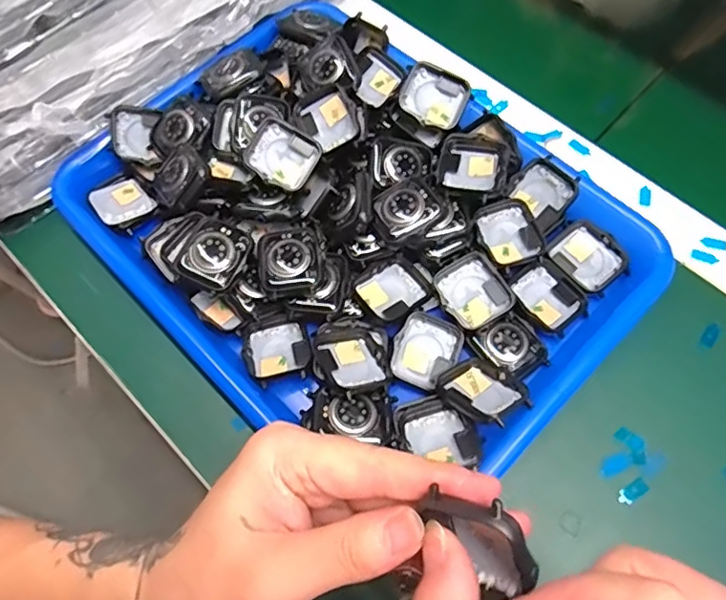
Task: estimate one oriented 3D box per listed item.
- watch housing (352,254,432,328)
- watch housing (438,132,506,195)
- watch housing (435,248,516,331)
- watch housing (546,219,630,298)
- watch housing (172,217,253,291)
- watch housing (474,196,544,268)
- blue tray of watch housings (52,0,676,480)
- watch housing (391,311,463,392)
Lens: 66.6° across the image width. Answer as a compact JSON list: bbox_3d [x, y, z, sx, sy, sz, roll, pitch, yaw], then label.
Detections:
[{"bbox_3d":[0.018,-0.005,0.337,0.041,0.011,0.037,-36,70,-13],"label":"watch housing"},{"bbox_3d":[0.068,-0.084,0.344,0.039,0.011,0.045,17,68,10],"label":"watch housing"},{"bbox_3d":[0.065,-0.004,0.331,0.037,0.011,0.041,-30,68,-11],"label":"watch housing"},{"bbox_3d":[0.139,-0.026,0.342,0.036,0.012,0.043,-33,69,-12],"label":"watch housing"},{"bbox_3d":[-0.089,-0.029,0.325,0.037,0.007,0.040,25,69,13],"label":"watch housing"},{"bbox_3d":[0.090,-0.041,0.344,0.038,0.009,0.043,-22,67,-7],"label":"watch housing"},{"bbox_3d":[-0.010,-0.049,0.344,0.326,0.044,0.245,42,74,18],"label":"blue tray of watch housings"},{"bbox_3d":[0.037,0.030,0.325,0.035,0.007,0.041,25,78,-1],"label":"watch housing"}]

